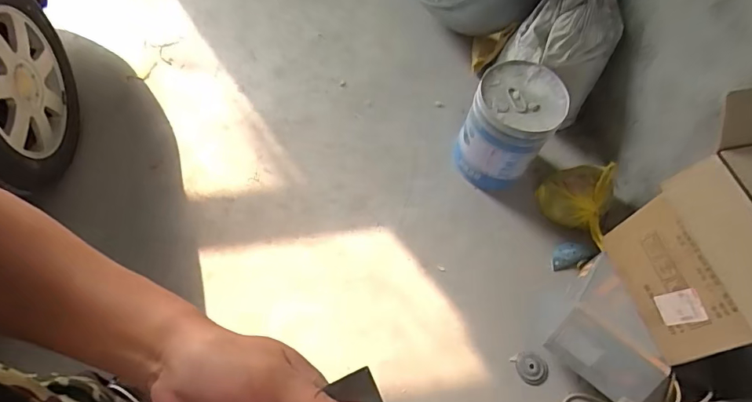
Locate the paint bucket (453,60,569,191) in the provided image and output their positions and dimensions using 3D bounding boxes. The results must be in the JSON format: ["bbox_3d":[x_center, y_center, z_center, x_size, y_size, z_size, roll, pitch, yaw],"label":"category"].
[{"bbox_3d":[0.417,-0.233,1.489,0.257,0.292,0.306,33,66,12],"label":"paint bucket"}]

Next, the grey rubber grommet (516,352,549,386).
[{"bbox_3d":[0.439,0.470,1.313,0.078,0.016,0.090,-23,67,-14],"label":"grey rubber grommet"}]

